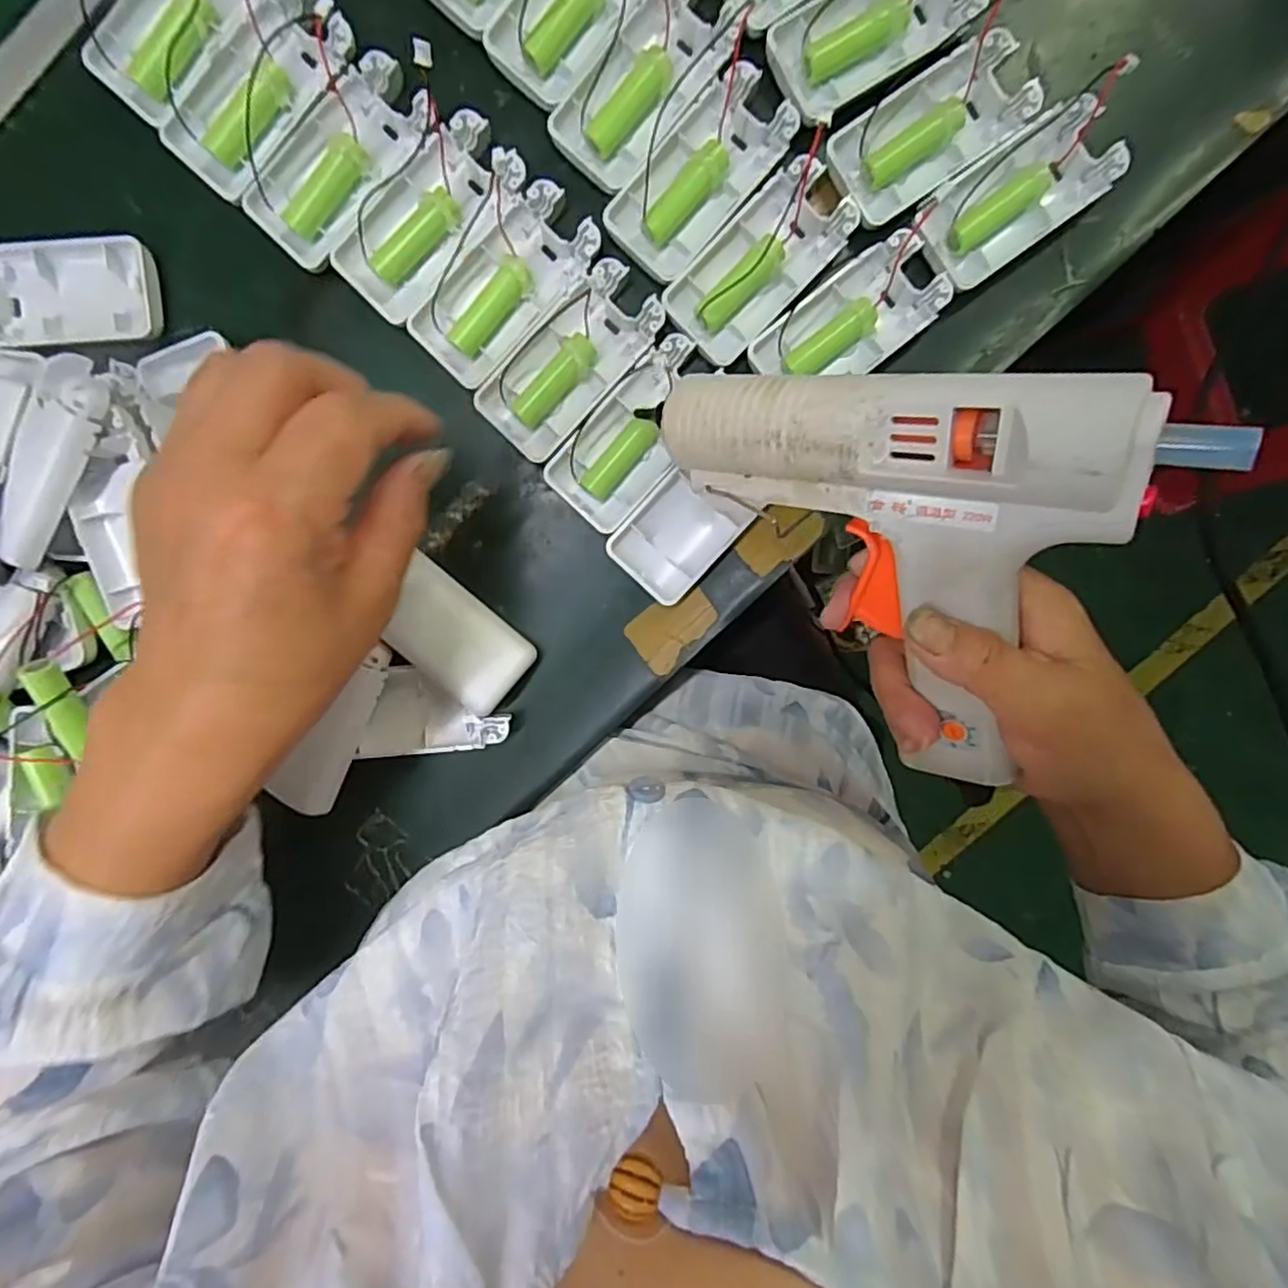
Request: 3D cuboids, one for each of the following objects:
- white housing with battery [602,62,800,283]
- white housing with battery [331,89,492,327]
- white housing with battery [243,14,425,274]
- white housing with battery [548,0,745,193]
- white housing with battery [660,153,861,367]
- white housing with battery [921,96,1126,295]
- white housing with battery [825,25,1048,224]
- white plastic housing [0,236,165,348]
[{"bbox_3d":[0.025,-0.217,0.301,0.044,0.015,0.092,44,94,-6],"label":"white housing with battery"},{"bbox_3d":[-0.106,-0.202,0.302,0.045,0.014,0.093,33,95,-5],"label":"white housing with battery"},{"bbox_3d":[-0.143,-0.227,0.303,0.049,0.017,0.095,35,95,-5],"label":"white housing with battery"},{"bbox_3d":[0.001,-0.255,0.296,0.043,0.018,0.093,42,94,-6],"label":"white housing with battery"},{"bbox_3d":[0.054,-0.178,0.307,0.092,0.017,0.043,-44,96,4],"label":"white housing with battery"},{"bbox_3d":[0.174,-0.206,0.300,0.089,0.018,0.042,-35,96,3],"label":"white housing with battery"},{"bbox_3d":[0.131,-0.233,0.296,0.087,0.017,0.043,-32,96,2],"label":"white housing with battery"},{"bbox_3d":[-0.281,-0.167,0.309,0.092,0.010,0.045,-1,92,0],"label":"white plastic housing"}]

